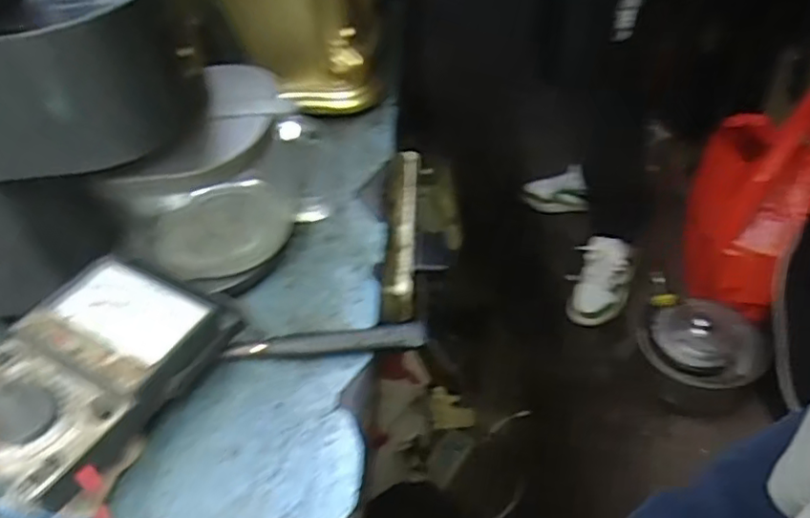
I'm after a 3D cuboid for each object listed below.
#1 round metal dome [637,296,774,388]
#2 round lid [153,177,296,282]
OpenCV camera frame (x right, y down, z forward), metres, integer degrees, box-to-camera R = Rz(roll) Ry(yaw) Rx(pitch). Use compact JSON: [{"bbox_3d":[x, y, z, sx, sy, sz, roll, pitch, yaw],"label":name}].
[{"bbox_3d":[0.591,0.152,1.229,0.227,0.066,0.191,17,50,24],"label":"round metal dome"},{"bbox_3d":[-0.171,-0.025,0.581,0.121,0.030,0.121,-4,44,4],"label":"round lid"}]

